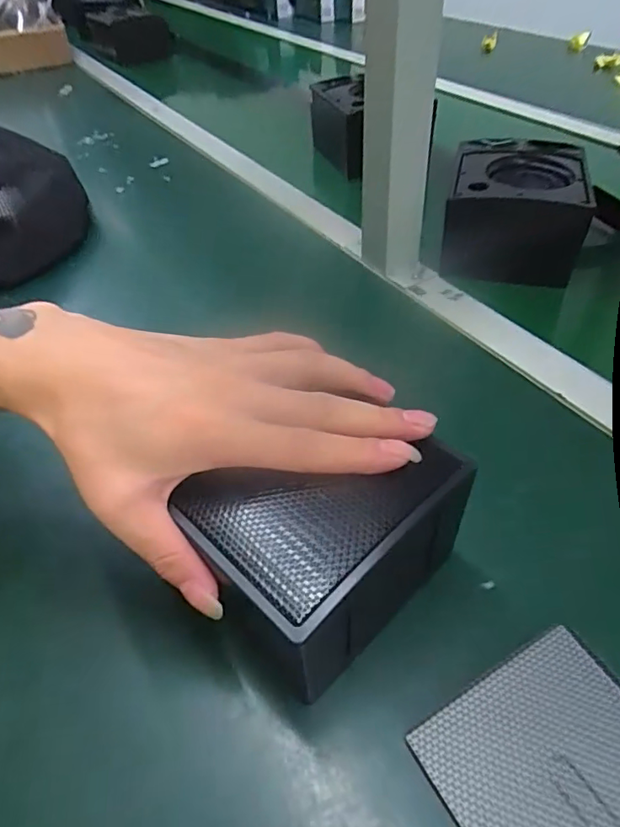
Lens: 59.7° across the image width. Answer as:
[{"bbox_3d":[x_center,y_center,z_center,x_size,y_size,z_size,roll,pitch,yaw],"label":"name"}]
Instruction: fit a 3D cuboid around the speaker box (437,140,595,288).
[{"bbox_3d":[0.192,-0.189,0.501,0.117,0.072,0.128,15,48,18],"label":"speaker box"}]

